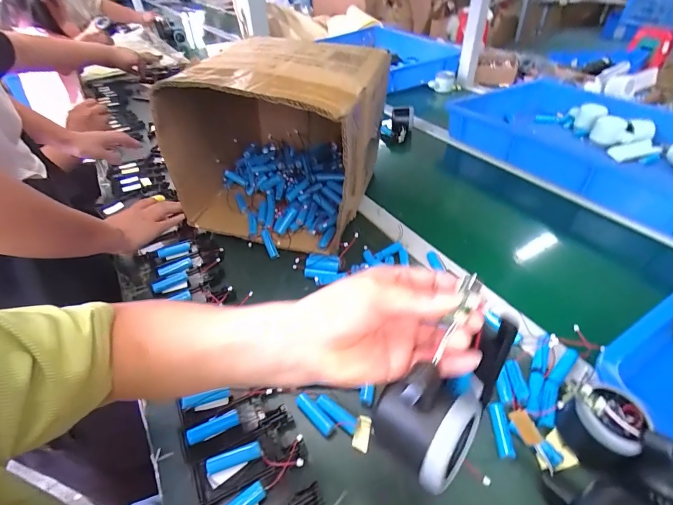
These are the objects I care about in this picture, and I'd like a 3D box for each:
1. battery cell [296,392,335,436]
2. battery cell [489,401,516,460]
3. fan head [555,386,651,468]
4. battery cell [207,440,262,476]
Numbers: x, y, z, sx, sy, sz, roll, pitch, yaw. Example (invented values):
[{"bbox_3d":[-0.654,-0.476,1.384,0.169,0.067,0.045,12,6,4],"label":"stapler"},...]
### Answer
[{"bbox_3d":[-0.024,0.172,0.367,0.049,0.015,0.013,31,53,33],"label":"battery cell"},{"bbox_3d":[0.163,0.175,0.341,0.017,0.011,0.048,0,42,4],"label":"battery cell"},{"bbox_3d":[0.249,0.159,0.316,0.058,0.051,0.052,-13,43,-10],"label":"fan head"},{"bbox_3d":[-0.098,0.197,0.330,0.050,0.011,0.013,-16,43,-13],"label":"battery cell"}]

